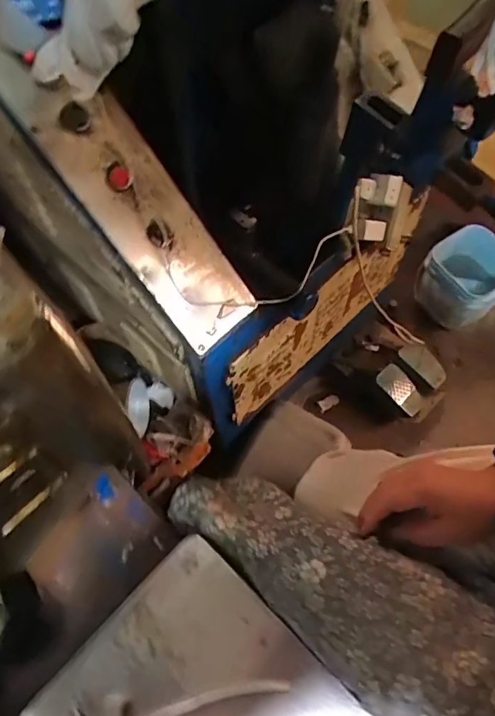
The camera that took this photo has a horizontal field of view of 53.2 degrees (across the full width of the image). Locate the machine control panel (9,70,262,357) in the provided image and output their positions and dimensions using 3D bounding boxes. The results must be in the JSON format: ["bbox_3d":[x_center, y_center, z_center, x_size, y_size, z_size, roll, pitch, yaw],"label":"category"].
[{"bbox_3d":[-0.140,-0.196,0.693,0.129,0.033,0.409,-46,113,-18],"label":"machine control panel"}]

